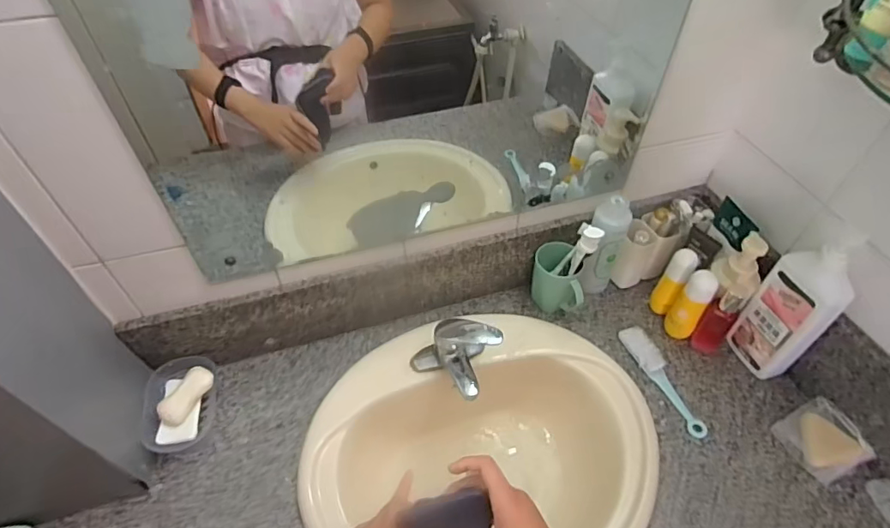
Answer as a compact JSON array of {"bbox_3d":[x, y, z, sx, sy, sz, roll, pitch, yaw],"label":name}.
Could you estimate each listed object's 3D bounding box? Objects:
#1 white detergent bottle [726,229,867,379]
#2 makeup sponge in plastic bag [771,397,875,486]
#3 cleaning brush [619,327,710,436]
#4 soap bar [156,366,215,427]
[{"bbox_3d":[0.543,0.063,0.770,0.071,0.264,0.106,-20,52,-17],"label":"white detergent bottle"},{"bbox_3d":[0.576,0.268,0.757,0.099,0.036,0.100,-21,53,-18],"label":"makeup sponge in plastic bag"},{"bbox_3d":[0.363,0.189,0.829,0.049,0.020,0.207,-13,51,-12],"label":"cleaning brush"},{"bbox_3d":[-0.396,0.201,0.761,0.043,0.022,0.093,13,50,10],"label":"soap bar"}]

